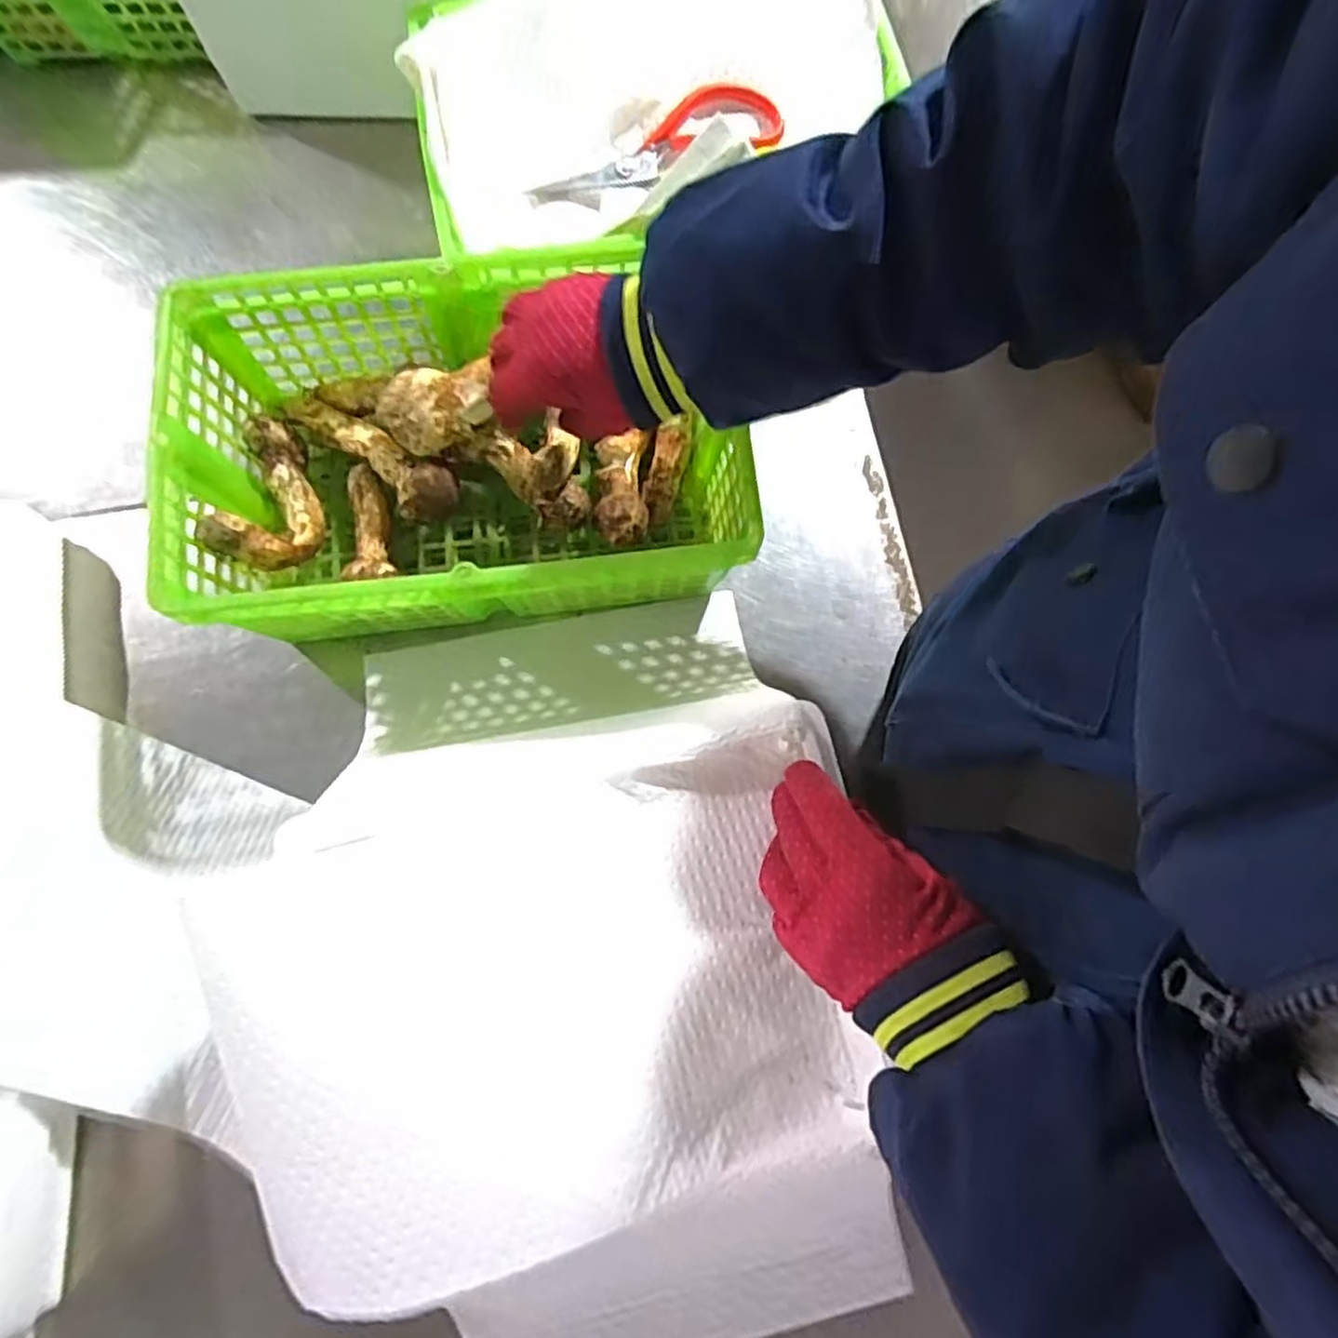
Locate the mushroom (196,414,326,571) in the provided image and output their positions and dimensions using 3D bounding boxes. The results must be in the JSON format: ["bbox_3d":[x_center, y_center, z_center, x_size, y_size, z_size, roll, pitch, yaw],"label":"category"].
[{"bbox_3d":[-0.257,-0.115,0.480,0.049,0.047,0.112,-6,58,-2],"label":"mushroom"}]

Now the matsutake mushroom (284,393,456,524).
[{"bbox_3d":[-0.204,-0.144,0.497,0.136,0.036,0.036,33,78,5],"label":"matsutake mushroom"}]

